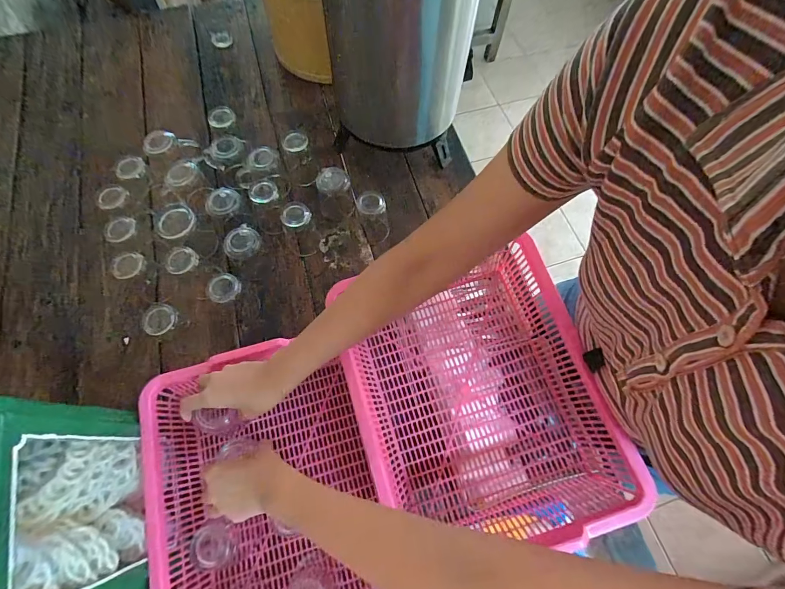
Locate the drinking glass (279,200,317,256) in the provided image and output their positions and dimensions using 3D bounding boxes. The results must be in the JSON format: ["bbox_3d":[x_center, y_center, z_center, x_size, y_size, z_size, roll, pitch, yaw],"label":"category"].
[{"bbox_3d":[-0.172,-0.121,0.687,0.059,0.086,0.056,-23,71,-12],"label":"drinking glass"}]

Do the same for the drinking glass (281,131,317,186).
[{"bbox_3d":[-0.187,-0.272,0.741,0.055,0.086,0.057,-14,69,-8],"label":"drinking glass"}]

